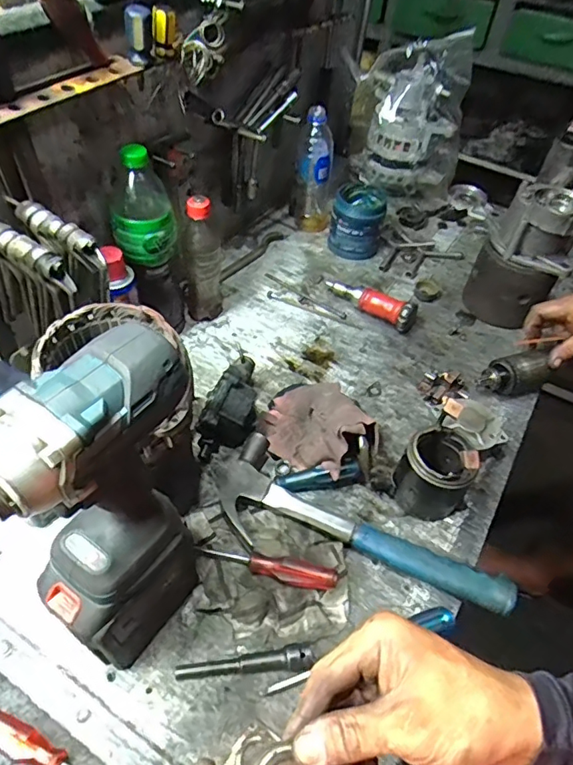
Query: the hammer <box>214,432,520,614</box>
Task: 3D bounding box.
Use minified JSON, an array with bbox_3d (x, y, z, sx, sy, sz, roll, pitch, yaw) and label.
[{"bbox_3d":[0.063,0.168,0.552,0.356,0.045,0.114,27,51,17],"label":"hammer"}]

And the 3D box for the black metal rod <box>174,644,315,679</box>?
[{"bbox_3d":[-0.039,0.262,0.481,0.126,0.018,0.020,1,48,-5],"label":"black metal rod"}]

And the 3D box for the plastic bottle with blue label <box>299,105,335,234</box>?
[{"bbox_3d":[0.052,-0.370,0.908,0.061,0.215,0.055,9,48,2],"label":"plastic bottle with blue label"}]

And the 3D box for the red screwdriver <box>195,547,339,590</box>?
[{"bbox_3d":[-0.020,0.193,0.537,0.144,0.023,0.023,14,48,6],"label":"red screwdriver"}]

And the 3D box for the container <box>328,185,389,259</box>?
[{"bbox_3d":[0.127,-0.286,0.919,0.090,0.100,0.090,16,49,8],"label":"container"}]

